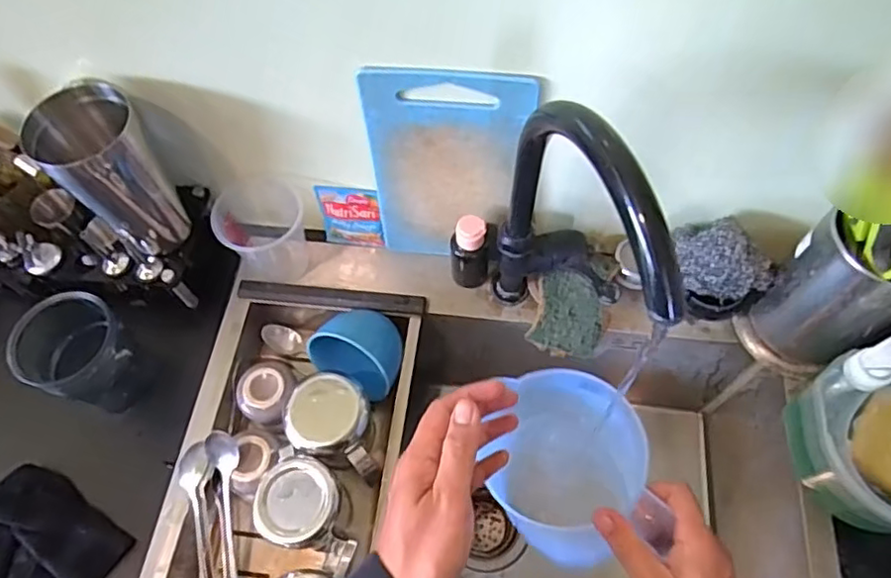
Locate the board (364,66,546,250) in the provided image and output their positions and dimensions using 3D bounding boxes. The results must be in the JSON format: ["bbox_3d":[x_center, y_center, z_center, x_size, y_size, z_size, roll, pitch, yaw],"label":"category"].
[{"bbox_3d":[0.001,-0.107,0.567,0.137,0.230,0.012,6,58,4],"label":"board"}]

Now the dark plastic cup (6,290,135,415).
[{"bbox_3d":[-0.341,0.067,0.580,0.077,0.124,0.082,-1,62,1],"label":"dark plastic cup"}]

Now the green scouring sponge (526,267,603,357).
[{"bbox_3d":[0.122,0.025,0.622,0.072,0.022,0.087,5,98,10],"label":"green scouring sponge"}]

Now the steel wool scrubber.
[{"bbox_3d":[0.260,-0.026,0.575,0.092,0.065,0.044,34,68,18],"label":"steel wool scrubber"}]

